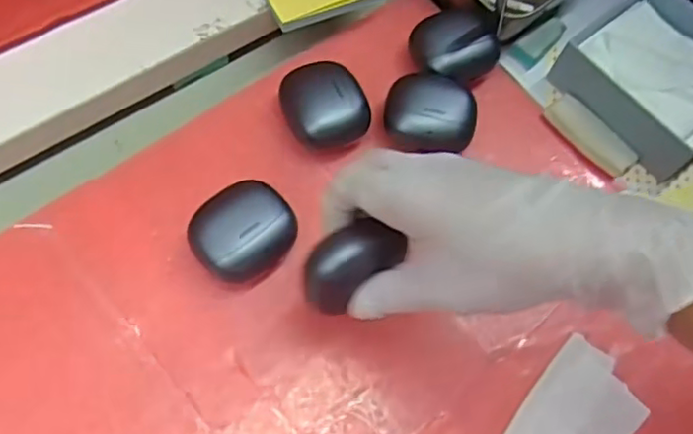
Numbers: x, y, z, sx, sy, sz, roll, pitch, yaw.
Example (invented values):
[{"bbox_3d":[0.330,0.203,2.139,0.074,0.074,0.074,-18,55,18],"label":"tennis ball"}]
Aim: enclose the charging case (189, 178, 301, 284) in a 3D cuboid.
[{"bbox_3d":[-0.058,0.008,0.373,0.056,0.023,0.048,-35,74,-20],"label":"charging case"}]

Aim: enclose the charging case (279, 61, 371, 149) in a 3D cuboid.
[{"bbox_3d":[-0.014,-0.070,0.414,0.049,0.021,0.054,-21,69,-16],"label":"charging case"}]

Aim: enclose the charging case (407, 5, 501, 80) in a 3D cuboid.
[{"bbox_3d":[0.073,-0.117,0.446,0.053,0.026,0.053,-33,73,-19],"label":"charging case"}]

